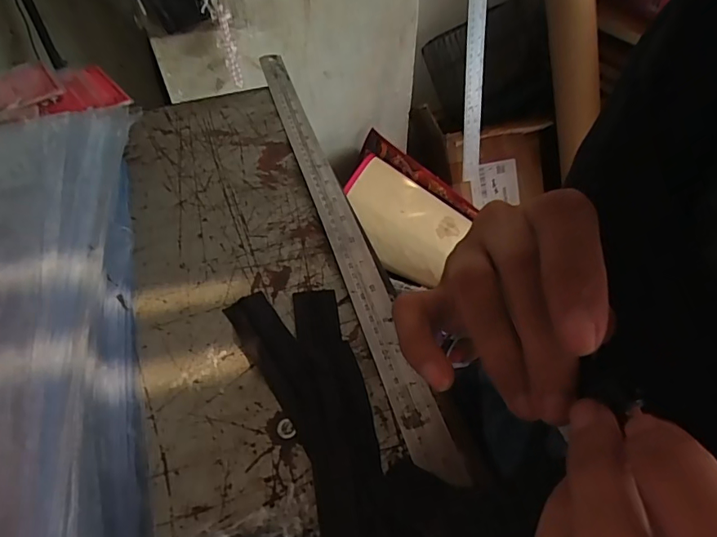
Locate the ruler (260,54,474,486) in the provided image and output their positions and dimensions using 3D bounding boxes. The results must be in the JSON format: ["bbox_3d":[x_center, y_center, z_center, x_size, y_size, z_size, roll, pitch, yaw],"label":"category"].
[{"bbox_3d":[-0.025,-0.063,0.418,0.027,0.007,0.494,-17,52,-7],"label":"ruler"}]

